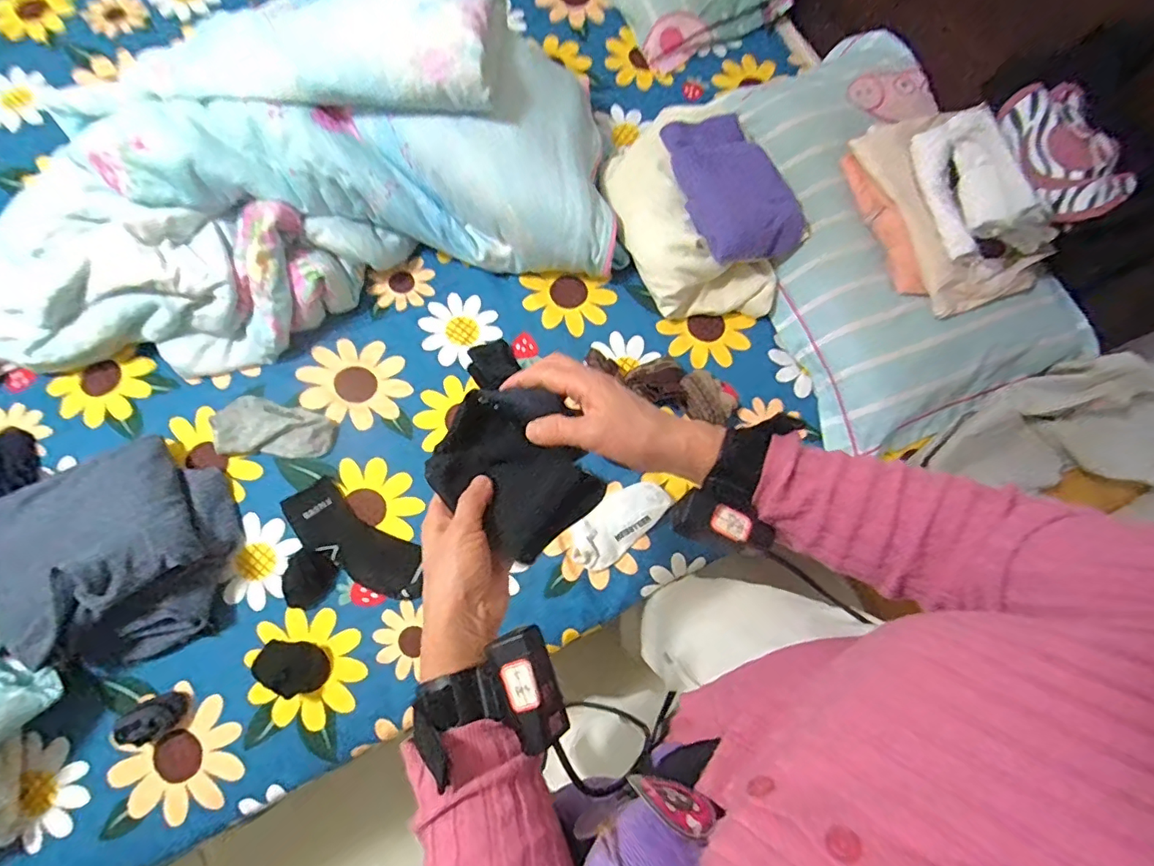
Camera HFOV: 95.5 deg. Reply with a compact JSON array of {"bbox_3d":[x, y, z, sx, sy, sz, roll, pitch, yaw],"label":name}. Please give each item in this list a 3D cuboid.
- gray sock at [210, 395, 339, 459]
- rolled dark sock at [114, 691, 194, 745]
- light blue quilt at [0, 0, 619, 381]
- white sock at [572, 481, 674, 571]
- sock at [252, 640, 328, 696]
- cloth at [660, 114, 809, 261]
[{"bbox_3d":[-0.449,-0.005,0.781,0.173,0.034,0.086,7,73,0],"label":"gray sock"},{"bbox_3d":[-0.537,0.361,0.661,0.070,0.045,0.048,-27,76,-9],"label":"rolled dark sock"},{"bbox_3d":[-0.420,-0.376,0.770,0.933,0.254,0.463,-8,74,-5],"label":"light blue quilt"},{"bbox_3d":[0.061,0.129,0.747,0.154,0.023,0.075,-39,88,0],"label":"white sock"},{"bbox_3d":[-0.377,0.310,0.693,0.086,0.032,0.062,25,74,5],"label":"sock"},{"bbox_3d":[0.252,-0.388,0.825,0.162,0.032,0.230,-20,92,-1],"label":"cloth"}]

